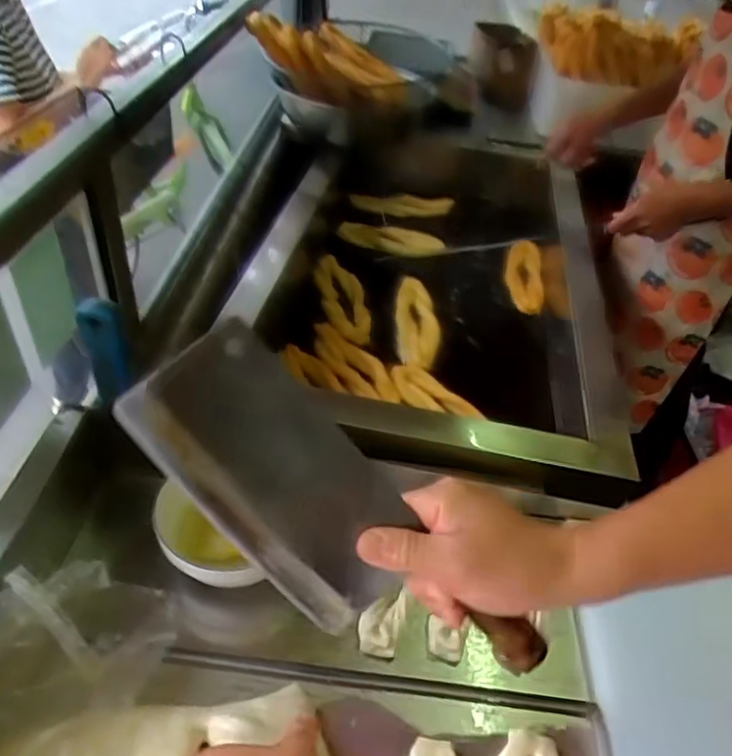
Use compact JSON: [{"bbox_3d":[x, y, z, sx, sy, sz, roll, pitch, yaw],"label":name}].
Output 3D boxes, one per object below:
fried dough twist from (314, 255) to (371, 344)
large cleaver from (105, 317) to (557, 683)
[{"bbox_3d":[-0.042,-0.153,1.187,0.089,0.026,0.225,-10,56,-16],"label":"fried dough twist"},{"bbox_3d":[-0.015,0.093,0.357,0.089,0.279,0.028,-44,17,-5],"label":"large cleaver"}]

